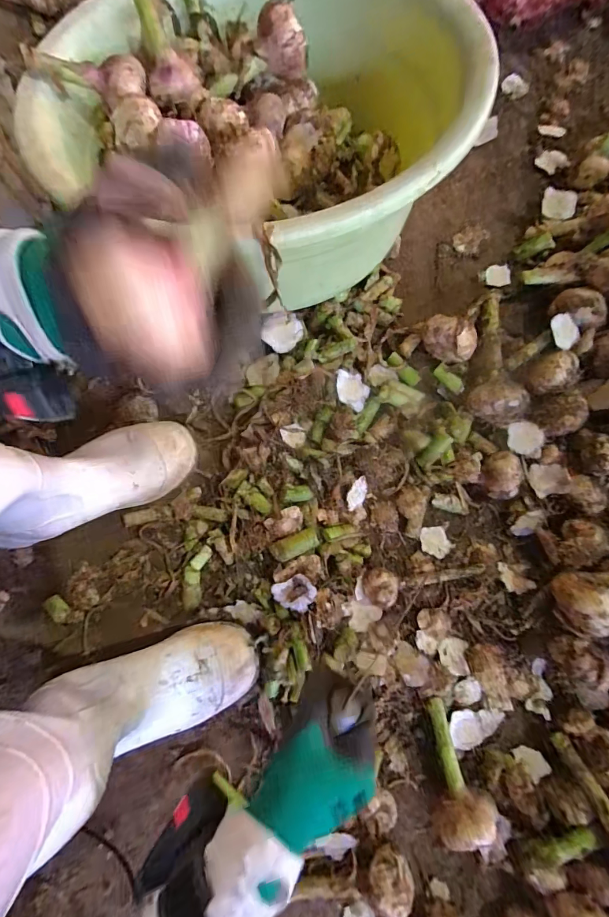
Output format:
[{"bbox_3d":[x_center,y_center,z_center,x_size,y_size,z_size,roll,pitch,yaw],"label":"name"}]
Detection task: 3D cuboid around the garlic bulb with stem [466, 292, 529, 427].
[{"bbox_3d":[0.239,-0.120,0.494,0.063,0.055,0.158,8,78,4],"label":"garlic bulb with stem"}]

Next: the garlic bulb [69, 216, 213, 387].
[{"bbox_3d":[-0.068,-0.066,0.175,0.045,0.044,0.047,-6,80,-2],"label":"garlic bulb"}]

